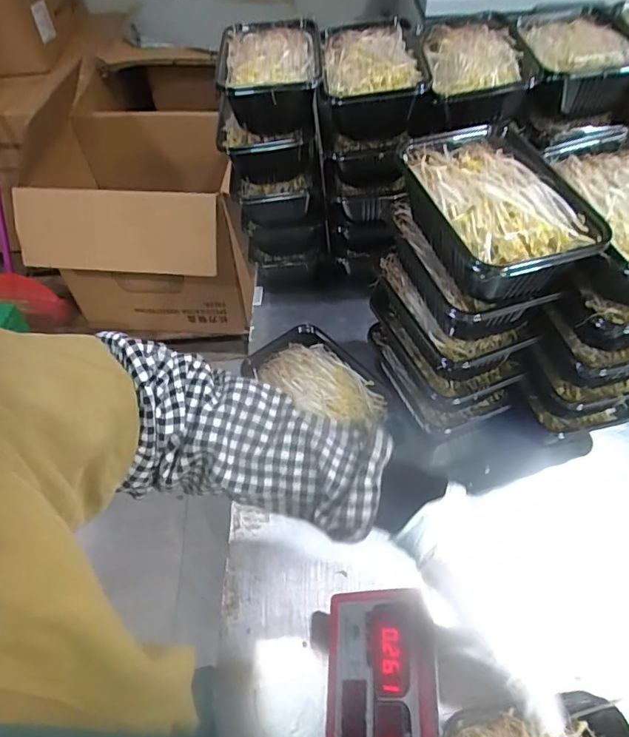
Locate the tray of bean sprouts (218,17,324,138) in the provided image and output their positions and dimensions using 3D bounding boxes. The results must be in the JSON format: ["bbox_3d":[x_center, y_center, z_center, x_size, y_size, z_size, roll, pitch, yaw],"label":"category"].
[{"bbox_3d":[-0.049,-0.340,0.615,0.115,0.073,0.177,-1,53,1],"label":"tray of bean sprouts"}]

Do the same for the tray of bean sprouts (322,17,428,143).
[{"bbox_3d":[0.066,-0.335,0.598,0.111,0.066,0.183,0,53,1],"label":"tray of bean sprouts"}]

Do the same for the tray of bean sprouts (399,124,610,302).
[{"bbox_3d":[0.155,-0.129,0.448,0.130,0.065,0.192,-13,53,-8],"label":"tray of bean sprouts"}]

